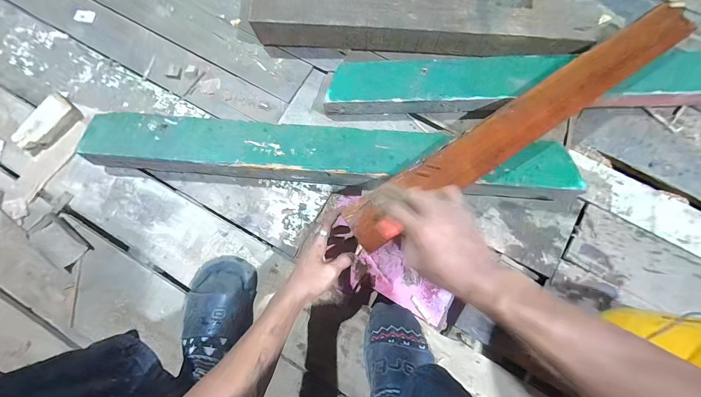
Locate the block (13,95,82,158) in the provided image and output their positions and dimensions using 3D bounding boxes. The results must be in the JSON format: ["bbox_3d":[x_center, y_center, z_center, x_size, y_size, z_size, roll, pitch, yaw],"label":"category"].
[{"bbox_3d":[-0.645,-0.154,0.633,0.066,0.039,0.138,36,82,7],"label":"block"}]

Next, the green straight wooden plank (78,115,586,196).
[{"bbox_3d":[-0.049,-0.081,0.598,0.952,0.074,0.120,4,80,2],"label":"green straight wooden plank"}]

